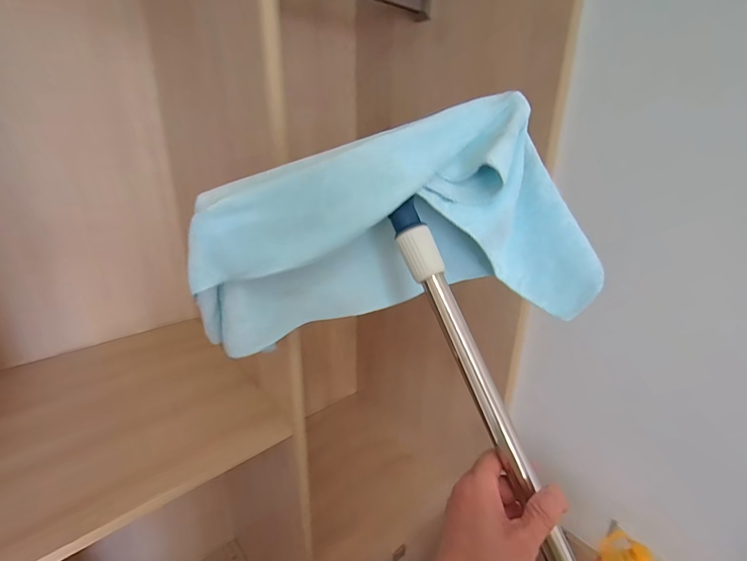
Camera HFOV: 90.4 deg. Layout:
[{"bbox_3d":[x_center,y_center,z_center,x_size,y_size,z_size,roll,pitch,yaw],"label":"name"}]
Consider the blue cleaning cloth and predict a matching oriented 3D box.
[{"bbox_3d":[0.031,-0.057,0.388,0.421,0.205,0.089,-7,26,-8],"label":"blue cleaning cloth"}]

